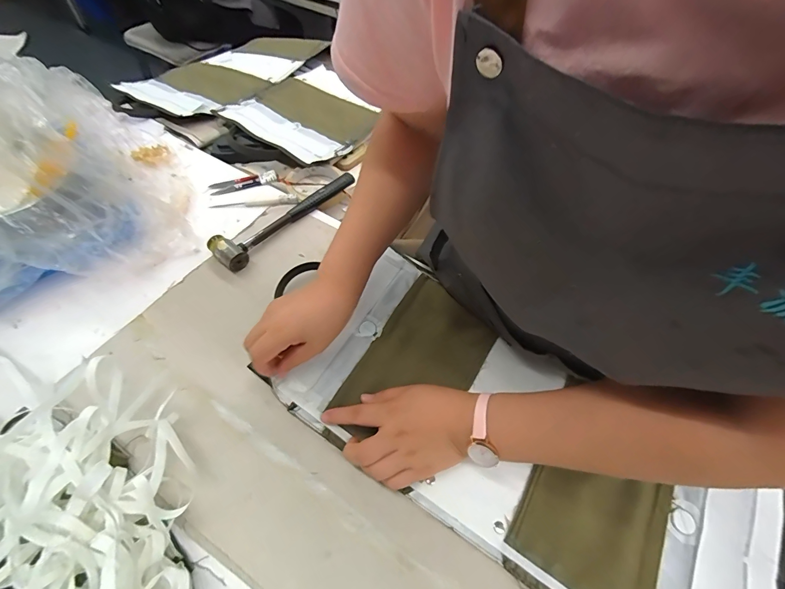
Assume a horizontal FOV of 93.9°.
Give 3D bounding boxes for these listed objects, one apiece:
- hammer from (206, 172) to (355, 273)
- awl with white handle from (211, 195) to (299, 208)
[{"bbox_3d":[-0.148,-0.119,0.533,0.047,0.030,0.238,39,63,20],"label":"hammer"},{"bbox_3d":[-0.209,-0.139,0.552,0.128,0.009,0.014,-3,57,-5],"label":"awl with white handle"}]

